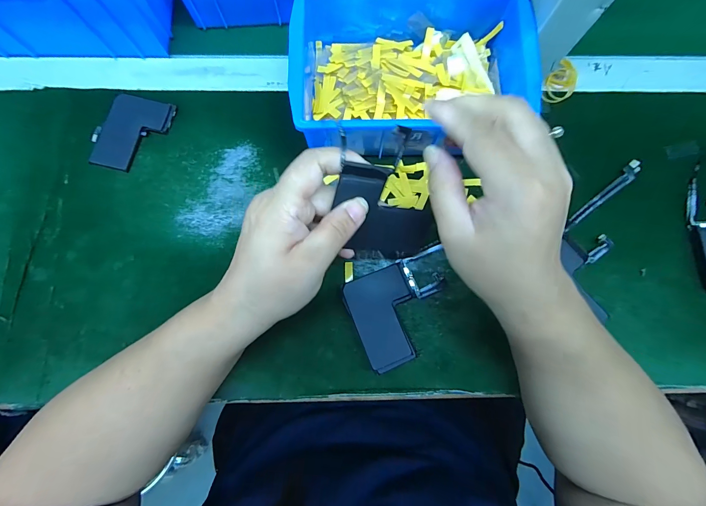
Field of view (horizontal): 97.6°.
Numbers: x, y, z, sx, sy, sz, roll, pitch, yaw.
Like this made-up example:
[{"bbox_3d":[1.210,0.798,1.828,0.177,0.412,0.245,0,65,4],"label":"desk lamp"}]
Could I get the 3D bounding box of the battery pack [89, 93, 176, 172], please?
[{"bbox_3d":[-0.216,-0.116,0.302,0.061,0.007,0.076,14,79,2],"label":"battery pack"}]

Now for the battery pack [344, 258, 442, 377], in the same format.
[{"bbox_3d":[0.043,0.050,0.271,0.086,0.014,0.079,-24,80,-5],"label":"battery pack"}]

